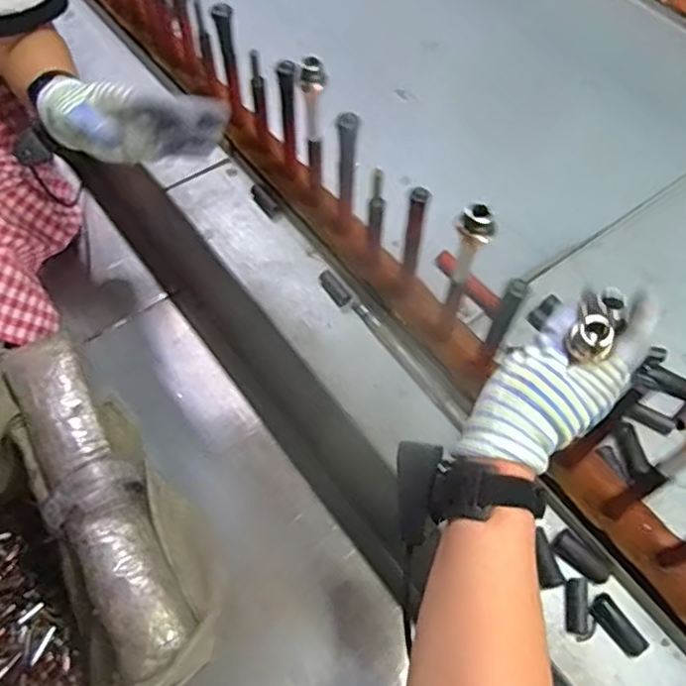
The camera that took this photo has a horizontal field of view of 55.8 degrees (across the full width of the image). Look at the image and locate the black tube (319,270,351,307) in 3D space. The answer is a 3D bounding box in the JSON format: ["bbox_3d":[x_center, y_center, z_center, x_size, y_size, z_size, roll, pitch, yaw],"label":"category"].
[{"bbox_3d":[-0.009,-0.056,0.666,0.014,0.010,0.043,-31,74,-20],"label":"black tube"}]

